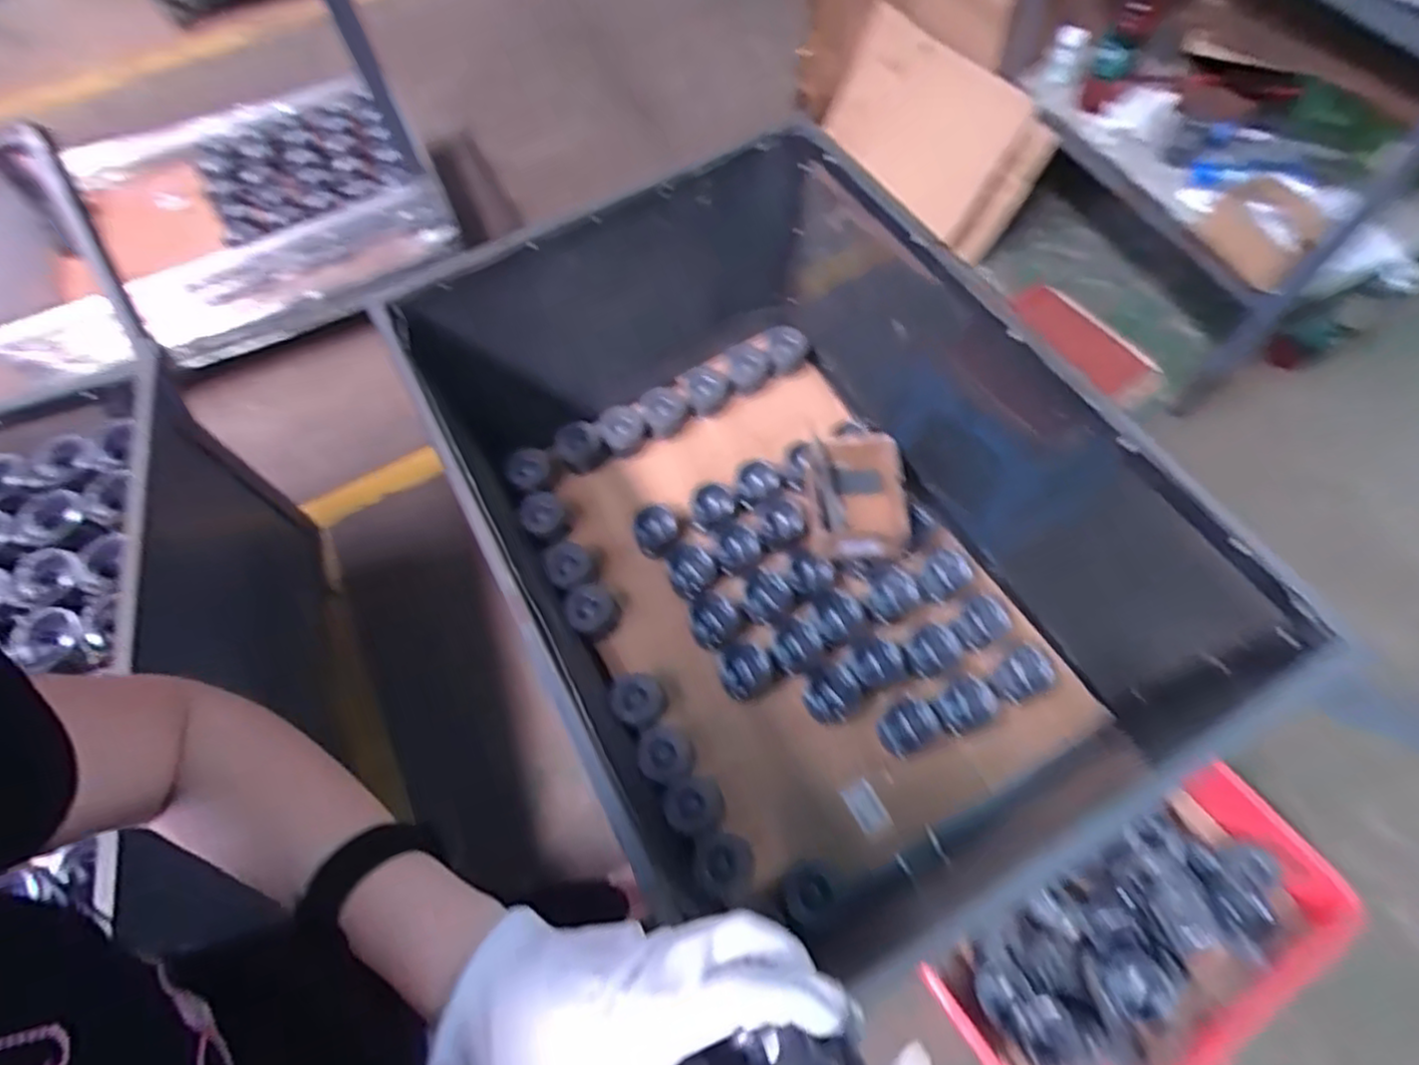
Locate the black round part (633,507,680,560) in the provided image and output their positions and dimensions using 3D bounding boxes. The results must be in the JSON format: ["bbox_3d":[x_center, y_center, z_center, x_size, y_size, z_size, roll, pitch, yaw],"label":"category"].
[{"bbox_3d":[-0.103,-0.003,1.354,0.082,0.043,0.091,-20,64,-6],"label":"black round part"}]

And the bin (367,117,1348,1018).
[{"bbox_3d":[0.161,-0.039,1.141,0.912,0.519,1.122,-27,65,-9],"label":"bin"}]

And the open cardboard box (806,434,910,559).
[{"bbox_3d":[0.268,-0.058,1.272,0.175,0.110,0.216,0,64,4],"label":"open cardboard box"}]

